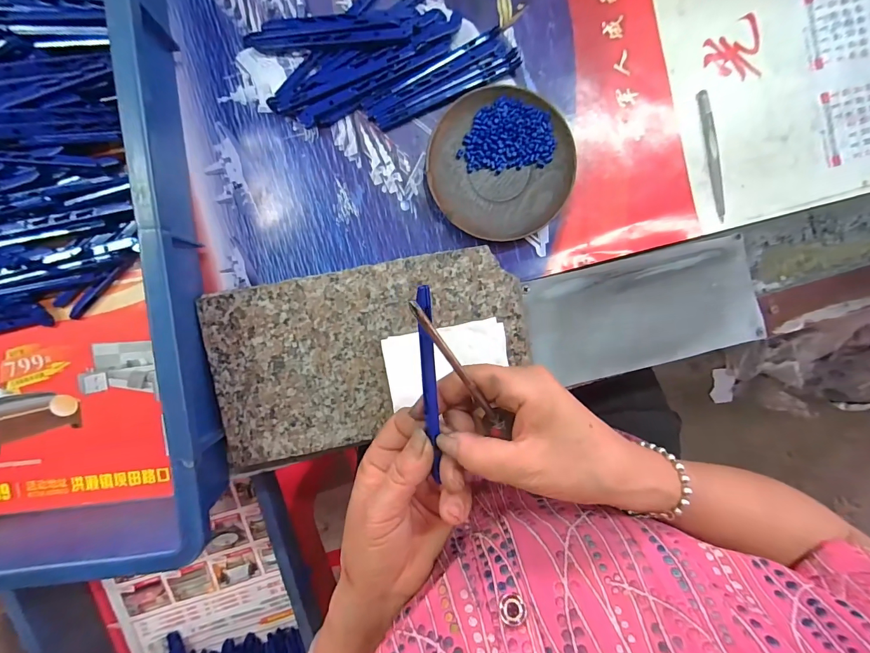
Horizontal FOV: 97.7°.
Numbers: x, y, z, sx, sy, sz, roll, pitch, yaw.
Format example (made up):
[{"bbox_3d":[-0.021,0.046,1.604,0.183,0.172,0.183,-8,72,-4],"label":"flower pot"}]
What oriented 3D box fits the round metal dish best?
[{"bbox_3d":[0.052,-0.128,0.305,0.112,0.017,0.112,0,93,-3],"label":"round metal dish"}]

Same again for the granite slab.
[{"bbox_3d":[-0.049,0.021,0.305,0.241,0.023,0.133,-11,93,-2],"label":"granite slab"}]

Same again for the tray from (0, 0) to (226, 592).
[{"bbox_3d":[-0.310,-0.045,0.259,0.283,0.077,0.413,-6,93,-3],"label":"tray"}]

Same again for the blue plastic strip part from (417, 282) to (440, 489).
[{"bbox_3d":[-0.003,0.033,0.215,0.008,0.008,0.113,-5,108,-3],"label":"blue plastic strip part"}]

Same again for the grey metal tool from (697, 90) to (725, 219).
[{"bbox_3d":[0.234,-0.143,0.319,0.010,0.004,0.106,-12,93,-2],"label":"grey metal tool"}]

